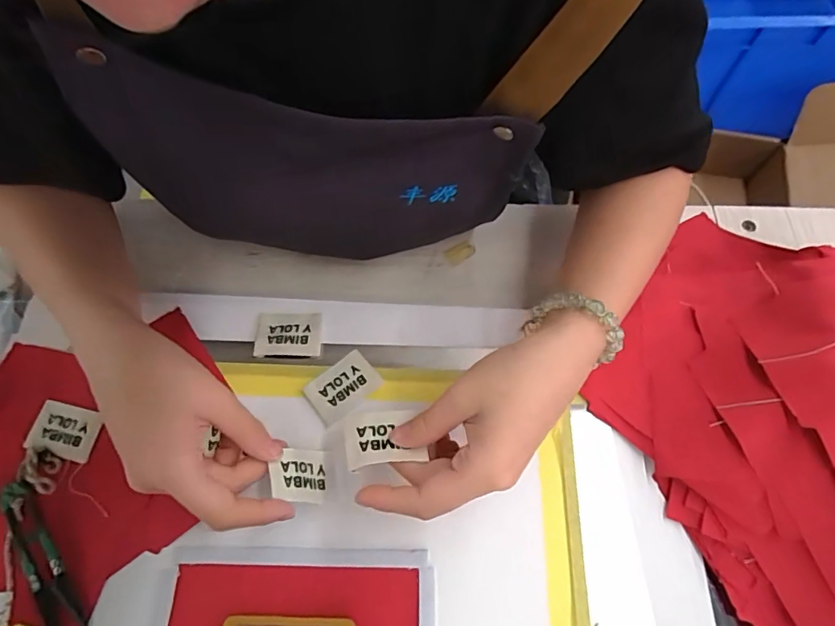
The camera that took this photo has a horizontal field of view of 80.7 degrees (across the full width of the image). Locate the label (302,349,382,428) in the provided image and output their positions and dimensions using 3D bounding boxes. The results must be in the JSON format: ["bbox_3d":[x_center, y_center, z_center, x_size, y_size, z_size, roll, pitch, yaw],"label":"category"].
[{"bbox_3d":[-0.055,0.053,0.356,0.050,0.004,0.035,-38,71,-14],"label":"label"}]

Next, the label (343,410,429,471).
[{"bbox_3d":[-0.021,0.076,0.299,0.046,0.007,0.033,-5,47,-14],"label":"label"}]

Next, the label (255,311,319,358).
[{"bbox_3d":[-0.099,0.016,0.375,0.051,0.004,0.036,-2,62,5],"label":"label"}]

